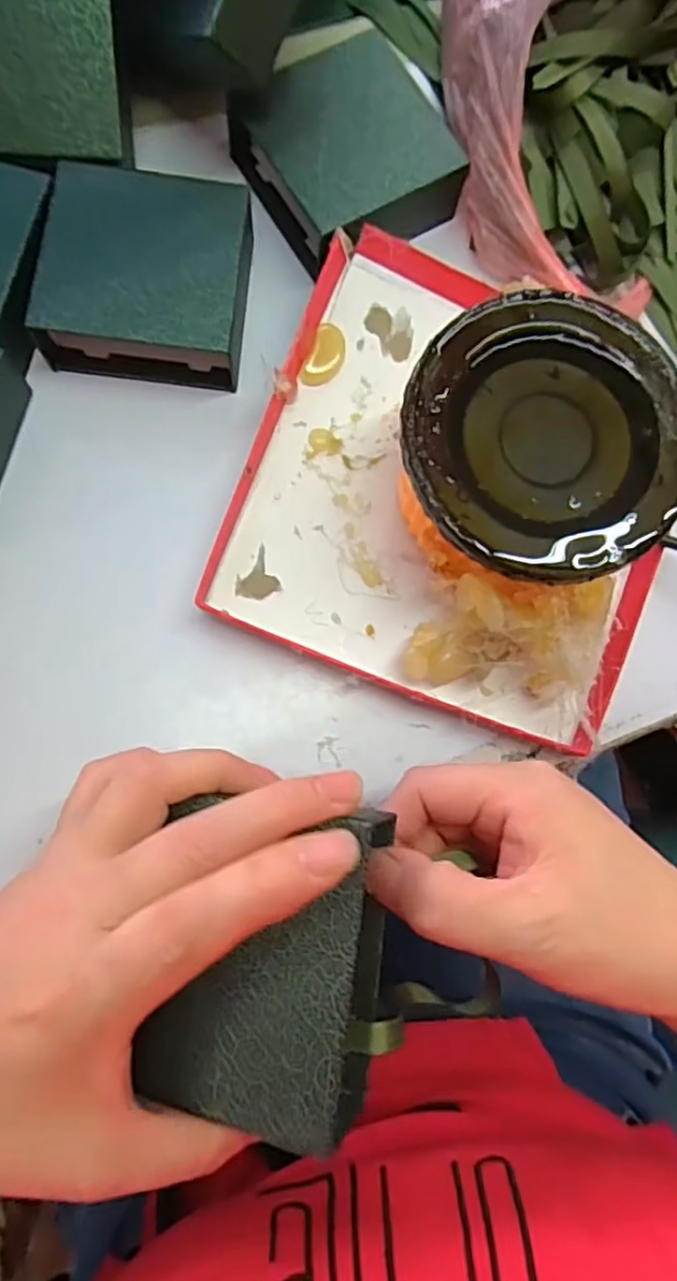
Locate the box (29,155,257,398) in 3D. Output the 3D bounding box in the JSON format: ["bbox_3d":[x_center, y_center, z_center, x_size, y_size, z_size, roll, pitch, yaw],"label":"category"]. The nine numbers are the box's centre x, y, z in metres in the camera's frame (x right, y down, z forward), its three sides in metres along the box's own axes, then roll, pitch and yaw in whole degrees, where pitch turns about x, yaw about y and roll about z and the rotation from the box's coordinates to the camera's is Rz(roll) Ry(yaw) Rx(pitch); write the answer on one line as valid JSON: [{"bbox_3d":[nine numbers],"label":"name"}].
[{"bbox_3d":[-0.092,-0.178,0.324,0.094,0.036,0.090,7,85,-5],"label":"box"}]

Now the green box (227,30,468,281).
[{"bbox_3d":[0.005,-0.253,0.345,0.094,0.040,0.100,-29,89,-7],"label":"green box"}]

